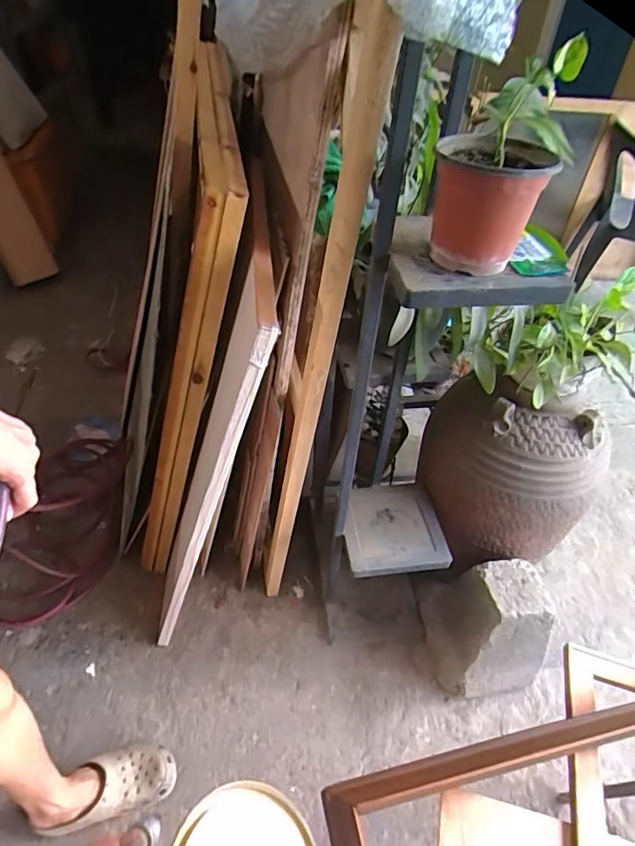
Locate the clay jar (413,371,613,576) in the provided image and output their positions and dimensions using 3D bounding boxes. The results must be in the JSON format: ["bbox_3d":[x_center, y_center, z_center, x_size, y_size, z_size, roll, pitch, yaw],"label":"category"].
[{"bbox_3d":[0.392,0.075,1.077,0.284,0.361,0.290,-5,45,-9],"label":"clay jar"}]

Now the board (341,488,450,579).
[{"bbox_3d":[0.156,0.218,1.062,0.199,0.026,0.206,-2,45,-6],"label":"board"}]

